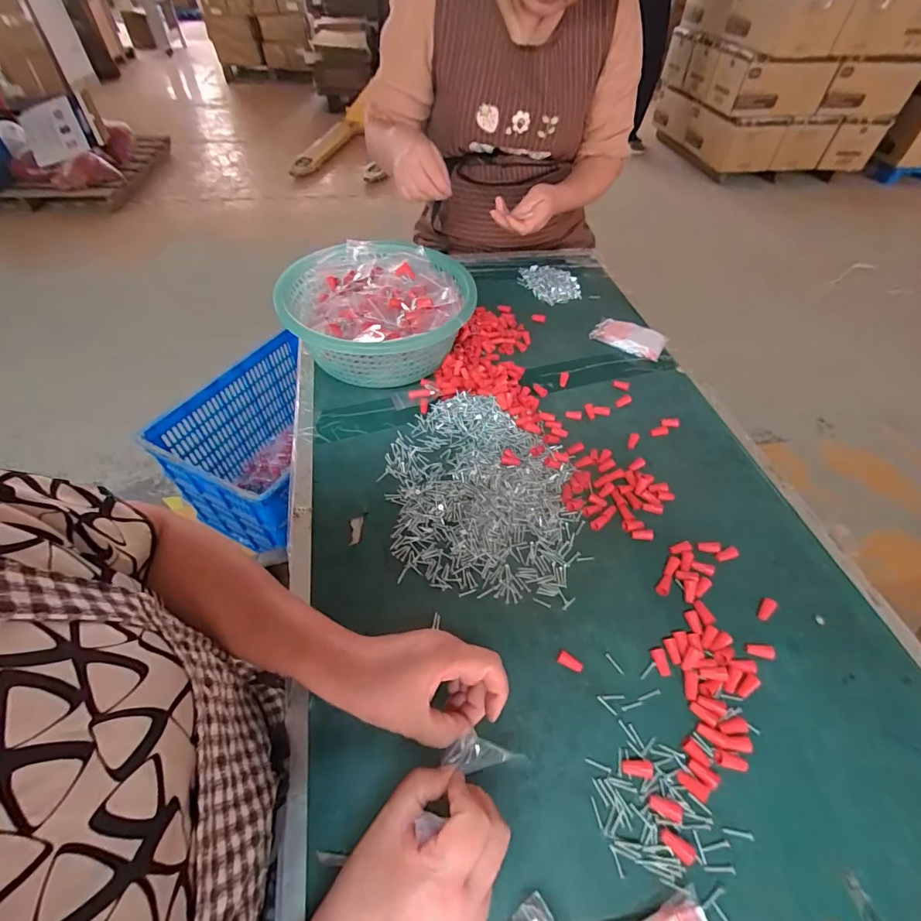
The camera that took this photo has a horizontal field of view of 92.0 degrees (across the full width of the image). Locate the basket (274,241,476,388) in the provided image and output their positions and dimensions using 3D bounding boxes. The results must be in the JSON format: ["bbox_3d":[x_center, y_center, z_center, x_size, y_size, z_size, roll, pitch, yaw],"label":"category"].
[{"bbox_3d":[-0.117,-0.210,0.660,0.259,0.104,0.267,0,49,-3],"label":"basket"}]

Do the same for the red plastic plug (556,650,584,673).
[{"bbox_3d":[0.099,0.182,0.402,0.024,0.008,0.011,22,52,15],"label":"red plastic plug"}]

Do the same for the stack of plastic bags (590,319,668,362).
[{"bbox_3d":[0.275,-0.202,0.725,0.110,0.023,0.059,26,53,18],"label":"stack of plastic bags"}]

